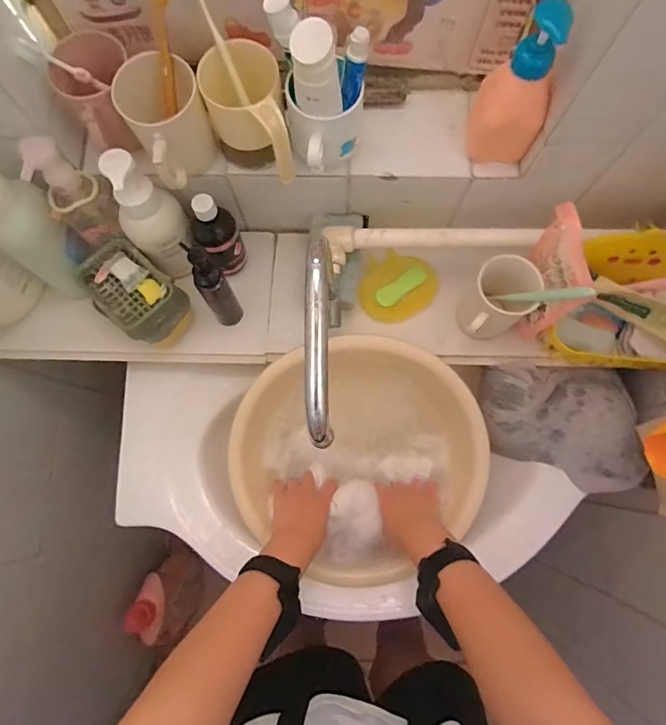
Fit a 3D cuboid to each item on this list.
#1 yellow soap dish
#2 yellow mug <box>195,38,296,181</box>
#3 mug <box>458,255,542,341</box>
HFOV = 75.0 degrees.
[{"bbox_3d":[0.088,-0.106,0.609,0.107,0.014,0.094,-43,100,-4],"label":"yellow soap dish"},{"bbox_3d":[-0.090,-0.270,0.474,0.077,0.085,0.114,-21,78,-4],"label":"yellow mug"},{"bbox_3d":[0.198,-0.066,0.554,0.073,0.115,0.102,37,80,8],"label":"mug"}]

